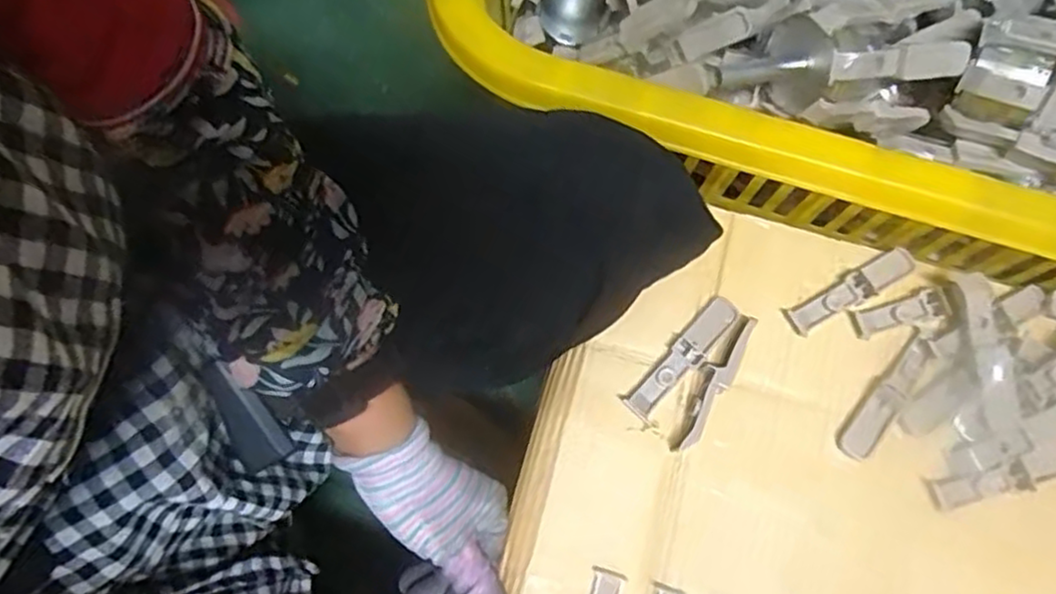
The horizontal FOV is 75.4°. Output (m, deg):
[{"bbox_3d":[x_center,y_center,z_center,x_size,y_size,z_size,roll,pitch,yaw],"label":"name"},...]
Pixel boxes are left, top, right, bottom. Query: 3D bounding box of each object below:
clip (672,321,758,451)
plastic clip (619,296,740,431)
[{"bbox_3d":[0.118,0.054,0.431,0.018,0.020,0.097,32,75,8],"label":"clip"},{"bbox_3d":[0.102,0.039,0.441,0.024,0.008,0.098,43,77,10],"label":"plastic clip"}]

